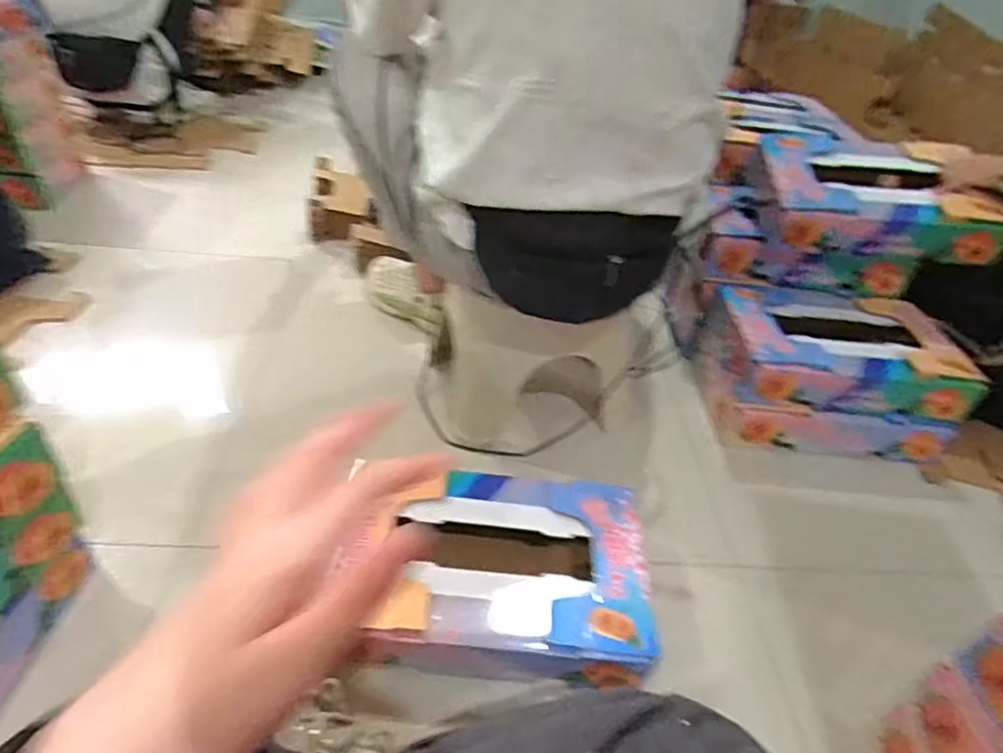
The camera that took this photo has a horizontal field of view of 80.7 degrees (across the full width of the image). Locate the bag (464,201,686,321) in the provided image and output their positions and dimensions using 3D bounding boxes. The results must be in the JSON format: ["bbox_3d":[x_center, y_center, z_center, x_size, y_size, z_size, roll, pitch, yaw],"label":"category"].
[{"bbox_3d":[0.096,-0.146,0.770,0.262,0.133,0.081,4,40,-4],"label":"bag"}]

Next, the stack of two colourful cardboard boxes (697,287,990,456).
[{"bbox_3d":[0.611,-0.011,1.118,0.402,0.204,0.285,5,40,-3],"label":"stack of two colourful cardboard boxes"}]

